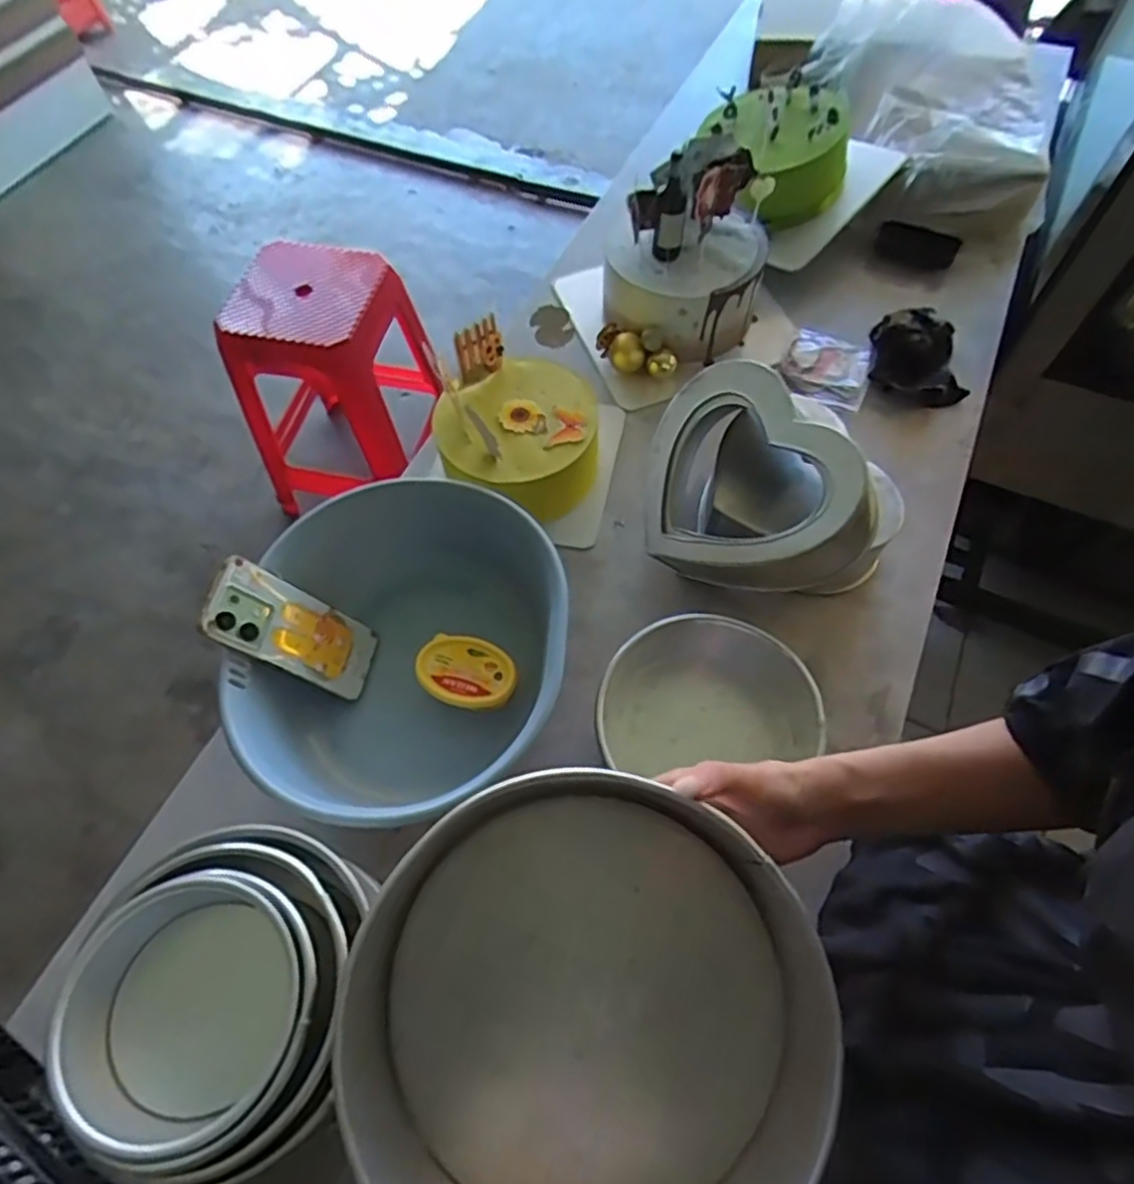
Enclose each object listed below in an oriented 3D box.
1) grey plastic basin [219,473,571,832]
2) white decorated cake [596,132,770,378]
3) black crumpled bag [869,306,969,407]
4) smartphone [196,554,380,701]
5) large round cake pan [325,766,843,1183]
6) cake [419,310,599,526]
[{"bbox_3d":[-0.141,0.069,0.655,0.274,0.154,0.306,4,62,3],"label":"grey plastic basin"},{"bbox_3d":[0.140,-0.397,0.827,0.184,0.173,0.215,14,63,9],"label":"white decorated cake"},{"bbox_3d":[0.429,-0.289,0.843,0.111,0.053,0.138,9,62,6],"label":"black crumpled bag"},{"bbox_3d":[-0.247,0.035,0.631,0.012,0.162,0.078,-13,53,39],"label":"smartphone"},{"bbox_3d":[0.016,0.199,0.326,0.218,0.080,0.208,-1,62,1],"label":"large round cake pan"},{"bbox_3d":[-0.054,-0.176,0.744,0.172,0.127,0.183,5,62,4],"label":"cake"}]

